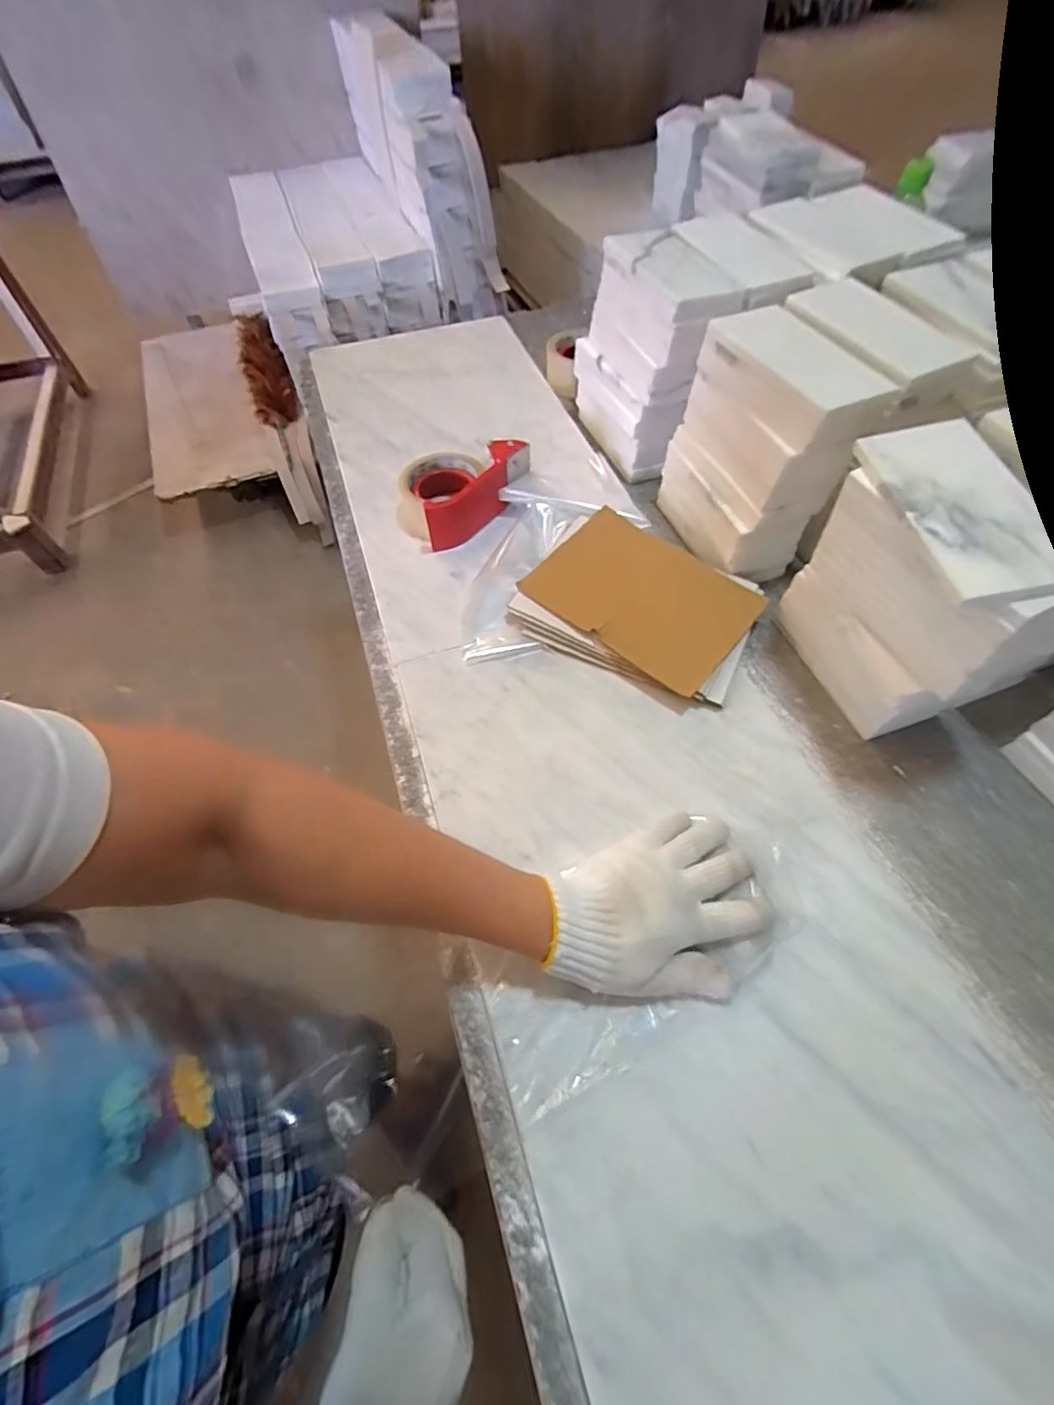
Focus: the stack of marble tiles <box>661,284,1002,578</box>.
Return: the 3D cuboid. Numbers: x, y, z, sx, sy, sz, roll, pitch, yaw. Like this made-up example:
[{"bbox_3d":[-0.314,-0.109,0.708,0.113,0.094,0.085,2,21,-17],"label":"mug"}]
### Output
[{"bbox_3d":[0.271,-0.266,0.568,0.223,0.189,0.164,-21,60,-15],"label":"stack of marble tiles"}]

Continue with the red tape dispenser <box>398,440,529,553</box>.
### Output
[{"bbox_3d":[-0.078,-0.243,0.624,0.104,0.065,0.144,37,63,20],"label":"red tape dispenser"}]

